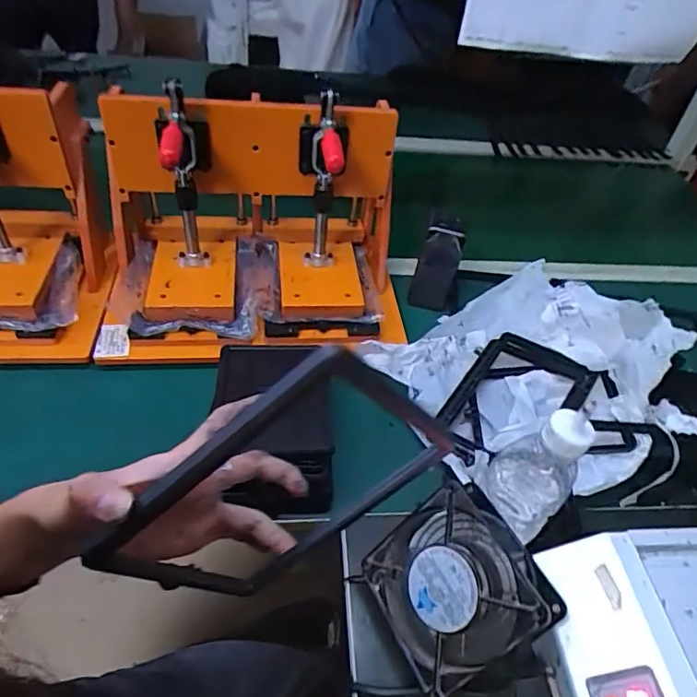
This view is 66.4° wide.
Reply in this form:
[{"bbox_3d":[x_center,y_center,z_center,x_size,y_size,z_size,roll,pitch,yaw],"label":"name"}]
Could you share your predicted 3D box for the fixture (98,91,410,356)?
[{"bbox_3d":[-0.111,-0.148,0.646,0.354,0.254,0.222,-1,46,-9],"label":"fixture"}]

